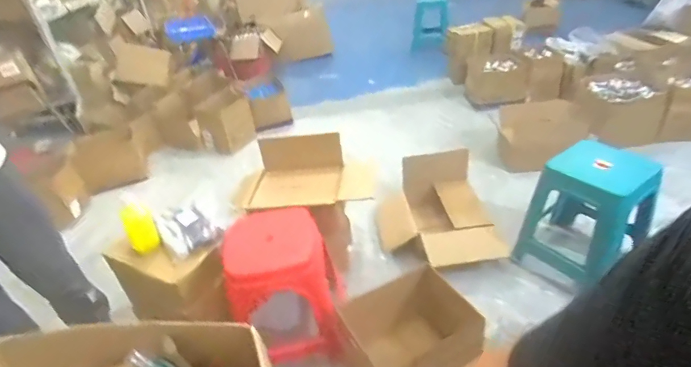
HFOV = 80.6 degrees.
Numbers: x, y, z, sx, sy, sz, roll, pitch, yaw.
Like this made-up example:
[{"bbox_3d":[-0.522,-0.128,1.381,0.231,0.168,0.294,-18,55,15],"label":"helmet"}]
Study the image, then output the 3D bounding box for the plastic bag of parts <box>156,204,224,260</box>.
[{"bbox_3d":[-0.522,0.142,1.342,0.165,0.055,0.217,-29,41,-29],"label":"plastic bag of parts"}]

